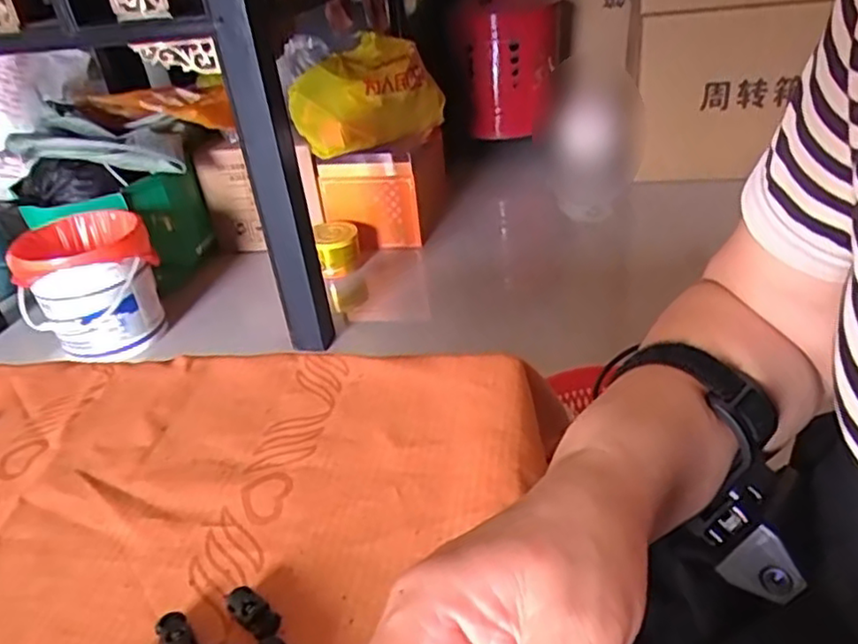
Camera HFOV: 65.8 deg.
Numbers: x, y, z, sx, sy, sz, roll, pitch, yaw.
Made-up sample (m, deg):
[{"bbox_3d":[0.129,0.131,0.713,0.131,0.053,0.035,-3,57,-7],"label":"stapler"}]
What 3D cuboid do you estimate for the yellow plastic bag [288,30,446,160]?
[{"bbox_3d":[-0.180,-0.615,1.789,0.208,0.241,0.449,19,40,35],"label":"yellow plastic bag"}]

